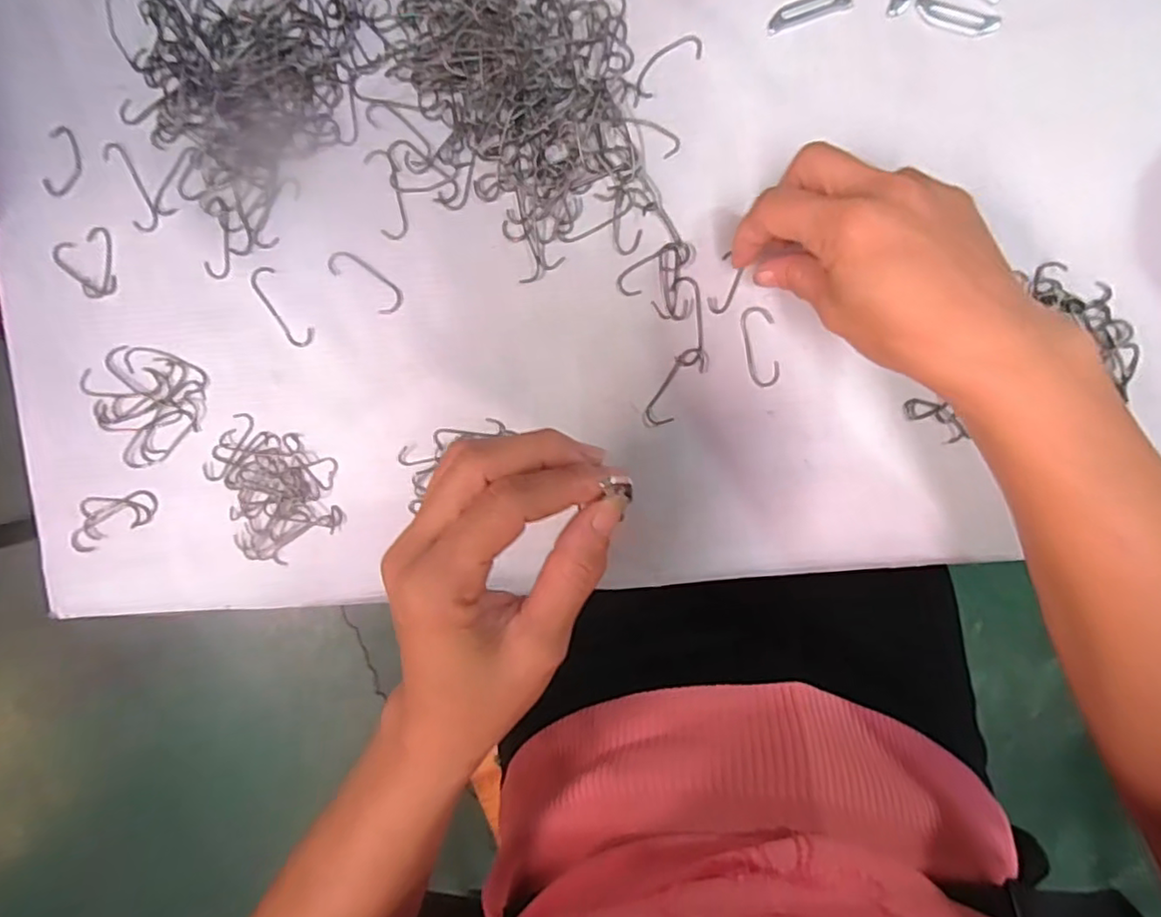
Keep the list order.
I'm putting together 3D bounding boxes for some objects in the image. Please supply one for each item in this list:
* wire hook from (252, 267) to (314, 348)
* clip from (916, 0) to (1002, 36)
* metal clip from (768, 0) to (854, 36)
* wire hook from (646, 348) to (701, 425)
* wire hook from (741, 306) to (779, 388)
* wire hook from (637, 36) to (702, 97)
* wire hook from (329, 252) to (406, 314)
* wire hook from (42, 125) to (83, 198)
[{"bbox_3d":[-0.162,-0.082,0.339,0.014,0.004,0.048,-33,93,6],"label":"wire hook"},{"bbox_3d":[0.186,-0.218,0.309,0.041,0.004,0.011,17,97,1],"label":"clip"},{"bbox_3d":[0.113,-0.223,0.310,0.042,0.004,0.011,-17,95,5],"label":"metal clip"},{"bbox_3d":[0.051,-0.038,0.332,0.015,0.004,0.046,32,97,0],"label":"wire hook"},{"bbox_3d":[0.095,-0.058,0.329,0.017,0.004,0.042,-8,95,4],"label":"wire hook"},{"bbox_3d":[0.044,-0.200,0.317,0.039,0.004,0.015,-36,93,6],"label":"wire hook"},{"bbox_3d":[-0.116,-0.095,0.336,0.047,0.004,0.017,40,97,-1],"label":"wire hook"},{"bbox_3d":[-0.280,-0.160,0.339,0.018,0.004,0.037,18,97,1],"label":"wire hook"}]

